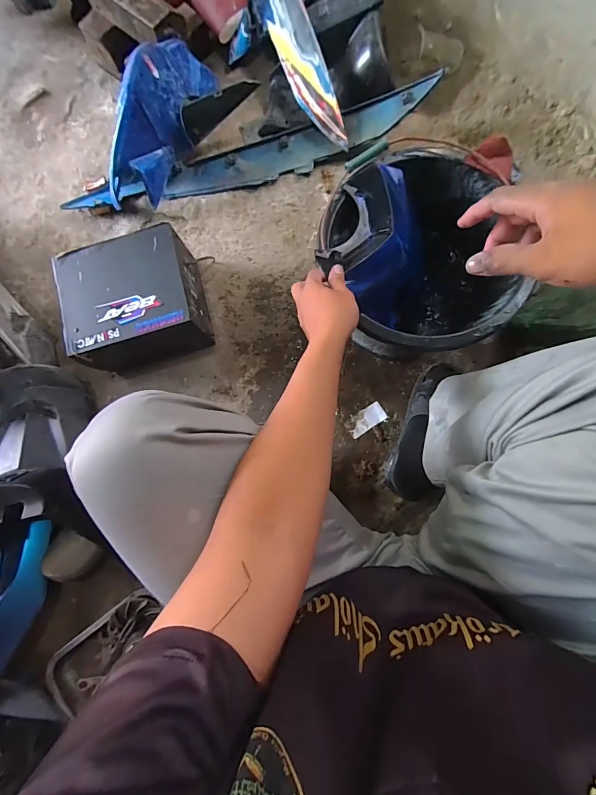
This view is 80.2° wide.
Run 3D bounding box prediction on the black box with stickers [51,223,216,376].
[{"bbox_3d":[-0.335,-0.197,0.749,0.251,0.159,0.221,-15,84,1],"label":"black box with stickers"}]

